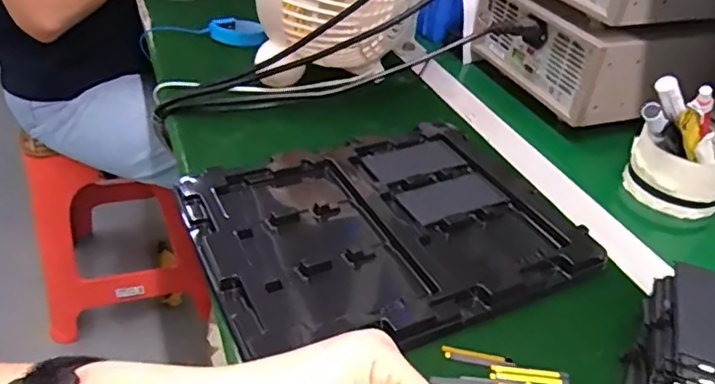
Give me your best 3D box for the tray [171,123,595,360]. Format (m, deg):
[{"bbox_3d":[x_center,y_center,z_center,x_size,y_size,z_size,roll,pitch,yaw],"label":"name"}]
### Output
[{"bbox_3d":[0.021,0.024,0.455,0.268,0.018,0.212,-14,41,-24],"label":"tray"}]

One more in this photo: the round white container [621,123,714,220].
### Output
[{"bbox_3d":[0.295,-0.021,0.525,0.082,0.064,0.090,3,37,-2],"label":"round white container"}]

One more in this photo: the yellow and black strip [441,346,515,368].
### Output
[{"bbox_3d":[0.077,0.105,0.371,0.045,0.004,0.009,8,37,4],"label":"yellow and black strip"}]

